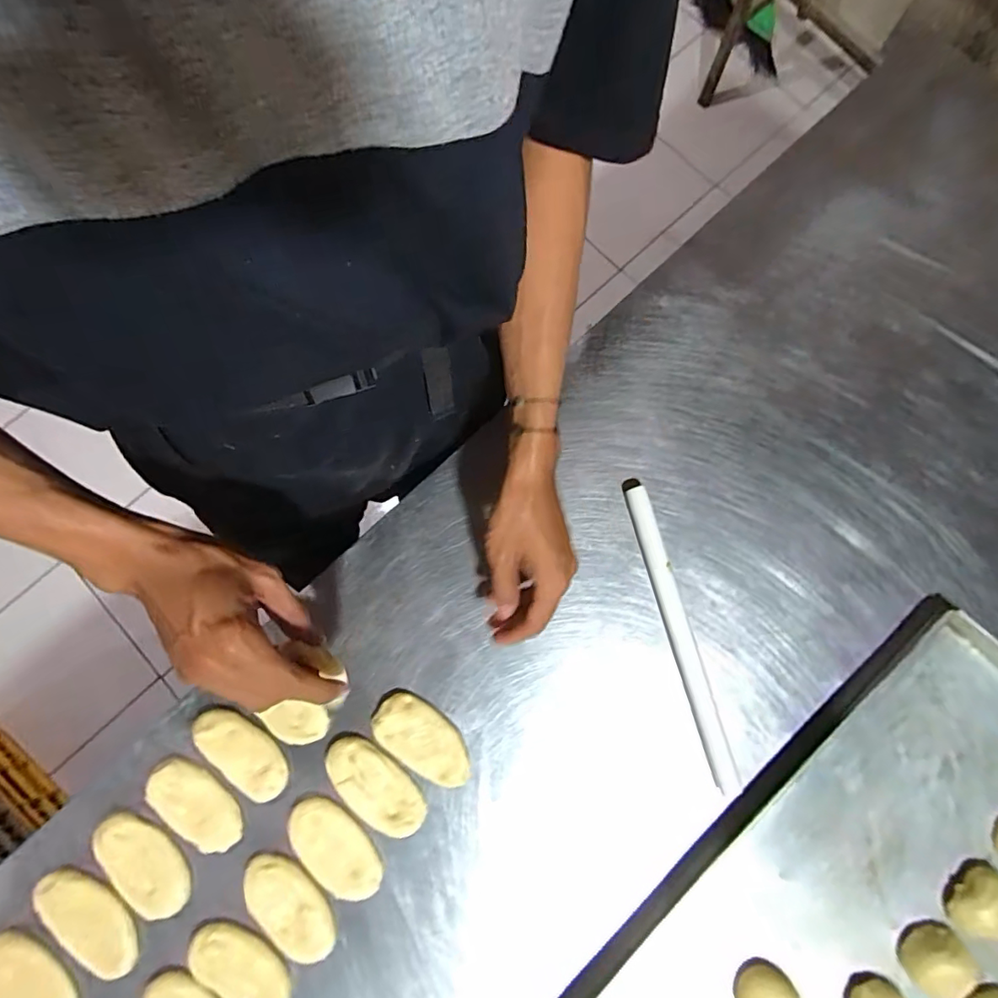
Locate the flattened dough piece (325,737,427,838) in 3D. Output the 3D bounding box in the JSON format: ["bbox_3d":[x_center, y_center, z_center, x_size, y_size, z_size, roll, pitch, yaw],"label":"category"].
[{"bbox_3d":[-0.118,0.272,0.509,0.106,0.011,0.047,44,81,7],"label":"flattened dough piece"}]

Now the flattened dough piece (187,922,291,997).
[{"bbox_3d":[-0.231,0.420,0.484,0.099,0.016,0.047,31,80,5],"label":"flattened dough piece"}]

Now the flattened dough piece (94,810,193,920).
[{"bbox_3d":[-0.327,0.334,0.494,0.054,0.015,0.103,-41,82,-8],"label":"flattened dough piece"}]

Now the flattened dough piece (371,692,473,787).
[{"bbox_3d":[-0.071,0.229,0.516,0.103,0.019,0.051,35,80,6],"label":"flattened dough piece"}]

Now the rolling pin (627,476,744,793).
[{"bbox_3d":[0.179,0.133,0.536,0.021,0.022,0.300,-15,79,-4],"label":"rolling pin"}]

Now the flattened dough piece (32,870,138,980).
[{"bbox_3d":[-0.367,0.376,0.478,0.108,0.012,0.041,38,81,6],"label":"flattened dough piece"}]

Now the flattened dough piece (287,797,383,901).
[{"bbox_3d":[-0.153,0.326,0.503,0.102,0.014,0.048,44,81,7],"label":"flattened dough piece"}]

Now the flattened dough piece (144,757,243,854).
[{"bbox_3d":[-0.285,0.285,0.503,0.100,0.009,0.047,34,80,6],"label":"flattened dough piece"}]

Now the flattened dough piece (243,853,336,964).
[{"bbox_3d":[-0.191,0.370,0.487,0.102,0.015,0.043,41,81,7],"label":"flattened dough piece"}]

